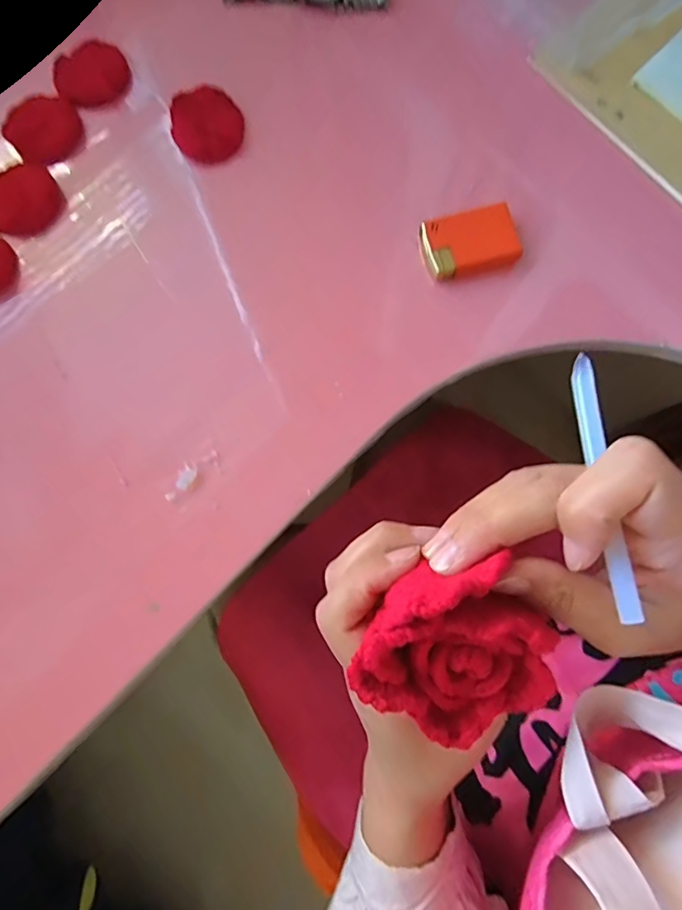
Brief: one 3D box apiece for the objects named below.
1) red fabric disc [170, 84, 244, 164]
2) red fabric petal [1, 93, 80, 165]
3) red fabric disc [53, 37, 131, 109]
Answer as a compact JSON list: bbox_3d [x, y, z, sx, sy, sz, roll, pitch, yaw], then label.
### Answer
[{"bbox_3d":[-0.089,-0.220,0.337,0.046,0.013,0.050,0,80,1],"label":"red fabric disc"},{"bbox_3d":[-0.202,-0.222,0.343,0.047,0.005,0.040,-41,100,-11],"label":"red fabric petal"},{"bbox_3d":[-0.171,-0.260,0.346,0.036,0.014,0.049,41,83,7],"label":"red fabric disc"}]

